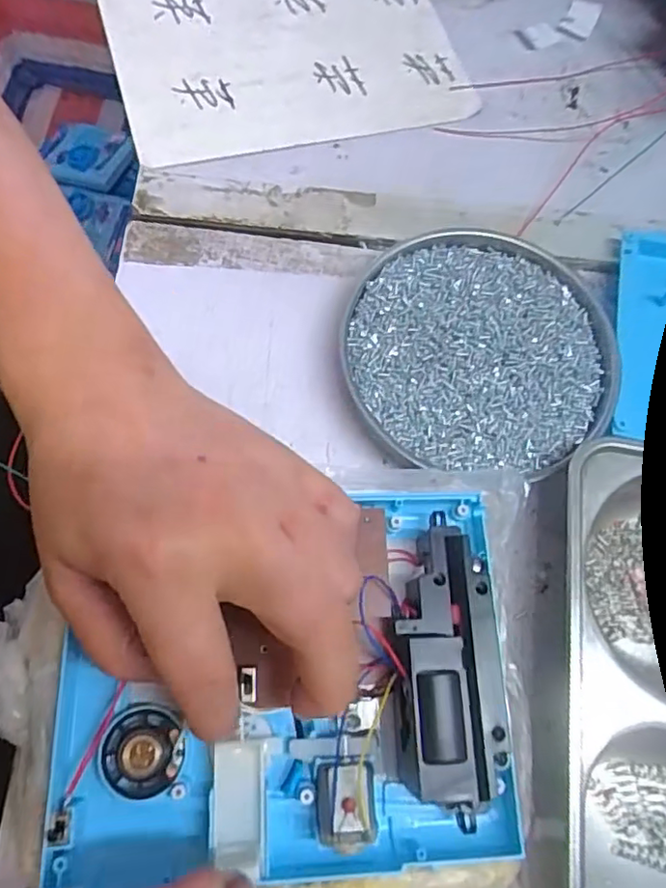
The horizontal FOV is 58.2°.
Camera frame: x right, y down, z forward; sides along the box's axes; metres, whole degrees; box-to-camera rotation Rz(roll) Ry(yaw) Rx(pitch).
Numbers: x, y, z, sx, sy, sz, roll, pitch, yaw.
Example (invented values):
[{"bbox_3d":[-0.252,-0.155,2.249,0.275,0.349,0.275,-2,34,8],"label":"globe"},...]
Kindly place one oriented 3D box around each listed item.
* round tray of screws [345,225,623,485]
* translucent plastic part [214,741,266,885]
[{"bbox_3d":[0.076,-0.046,0.301,0.133,0.017,0.128,1,71,-4],"label":"round tray of screws"},{"bbox_3d":[-0.033,0.127,0.208,0.017,0.004,0.042,-2,72,-4],"label":"translucent plastic part"}]

